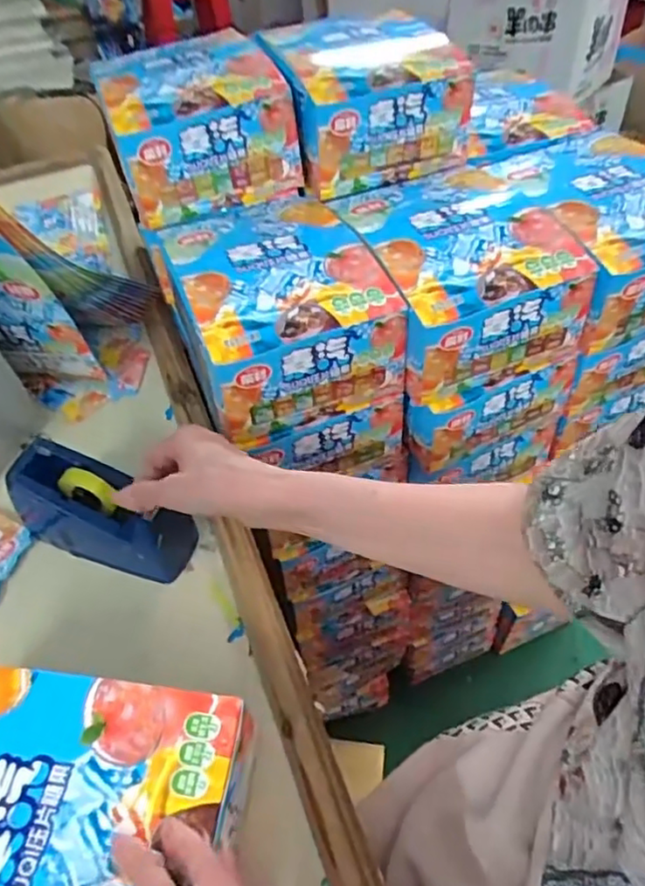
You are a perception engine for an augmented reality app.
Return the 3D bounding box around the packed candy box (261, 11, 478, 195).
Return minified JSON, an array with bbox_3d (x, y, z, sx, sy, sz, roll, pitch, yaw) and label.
[{"bbox_3d":[0.040,-0.340,0.604,0.154,0.088,0.160,-16,50,-10],"label":"packed candy box"}]

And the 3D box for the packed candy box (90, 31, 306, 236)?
[{"bbox_3d":[-0.125,-0.315,0.592,0.157,0.088,0.177,-17,51,-11],"label":"packed candy box"}]

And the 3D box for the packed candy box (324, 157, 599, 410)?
[{"bbox_3d":[0.115,-0.153,0.558,0.157,0.103,0.204,-17,51,-11],"label":"packed candy box"}]

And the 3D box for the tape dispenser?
[{"bbox_3d":[-0.172,0.054,0.485,0.157,0.087,0.049,14,52,15],"label":"tape dispenser"}]

